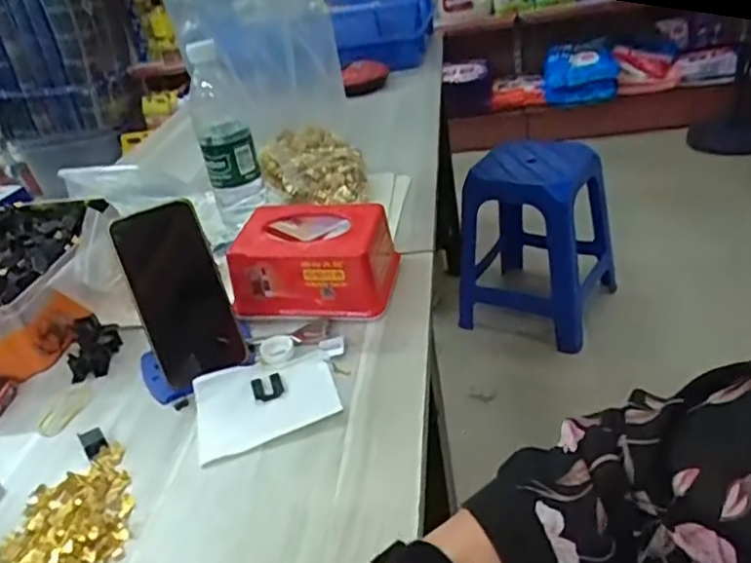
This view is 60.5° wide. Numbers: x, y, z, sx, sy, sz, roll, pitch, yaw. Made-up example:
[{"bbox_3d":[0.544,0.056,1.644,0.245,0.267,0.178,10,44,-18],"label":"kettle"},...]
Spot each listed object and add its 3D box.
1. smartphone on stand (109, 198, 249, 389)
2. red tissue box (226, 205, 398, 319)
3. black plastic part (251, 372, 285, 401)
[{"bbox_3d":[-0.174,0.009,0.573,0.075,0.153,0.014,-21,7,-20],"label":"smartphone on stand"},{"bbox_3d":[-0.065,-0.024,0.653,0.156,0.076,0.099,-3,32,13],"label":"red tissue box"},{"bbox_3d":[-0.093,0.091,0.555,0.025,0.004,0.030,-19,32,-13],"label":"black plastic part"}]

